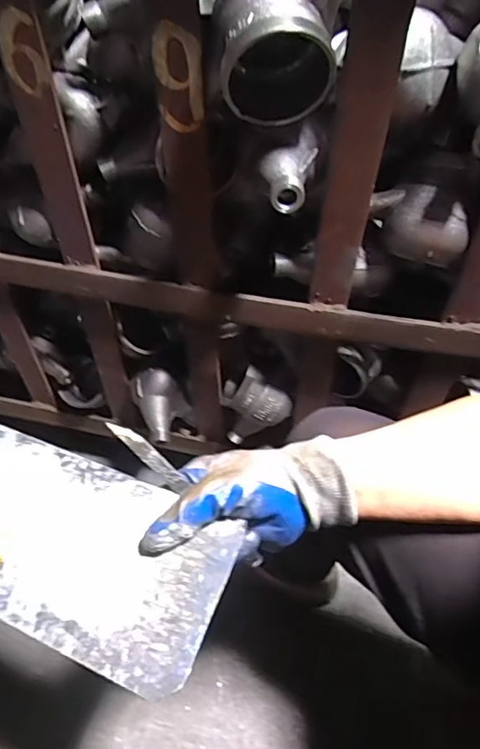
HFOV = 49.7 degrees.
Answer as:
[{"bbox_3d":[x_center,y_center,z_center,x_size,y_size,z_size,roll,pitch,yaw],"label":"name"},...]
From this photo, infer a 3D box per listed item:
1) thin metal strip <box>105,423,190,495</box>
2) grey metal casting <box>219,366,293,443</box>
[{"bbox_3d":[-0.064,0.057,0.366,0.012,0.072,0.004,-40,15,13],"label":"thin metal strip"},{"bbox_3d":[0.022,0.046,0.712,0.093,0.114,0.046,11,52,8],"label":"grey metal casting"}]

